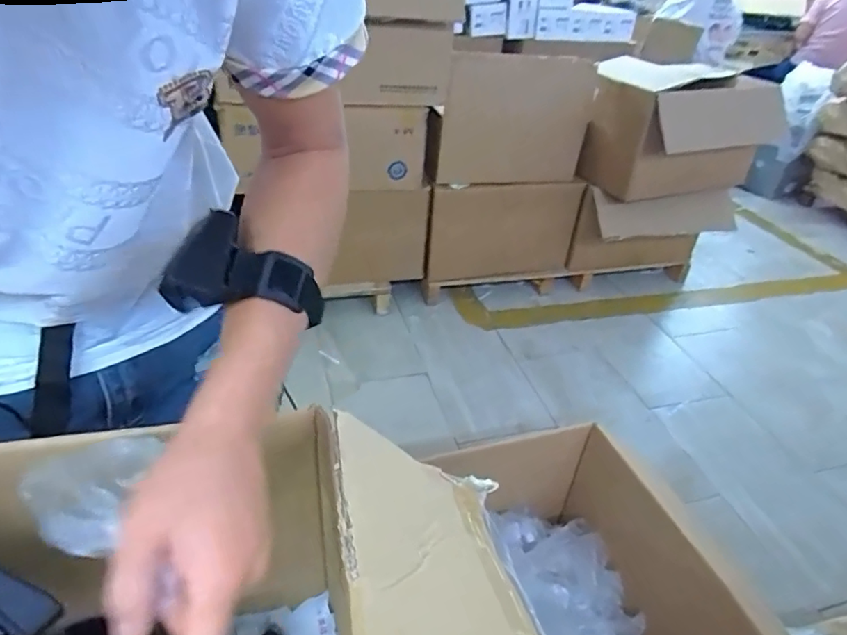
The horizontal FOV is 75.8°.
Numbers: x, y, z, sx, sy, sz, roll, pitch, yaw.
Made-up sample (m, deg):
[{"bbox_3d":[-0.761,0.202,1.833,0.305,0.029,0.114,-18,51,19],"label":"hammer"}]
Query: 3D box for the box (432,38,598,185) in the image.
[{"bbox_3d":[0.282,-0.635,1.714,0.481,0.440,0.279,8,15,8],"label":"box"}]

